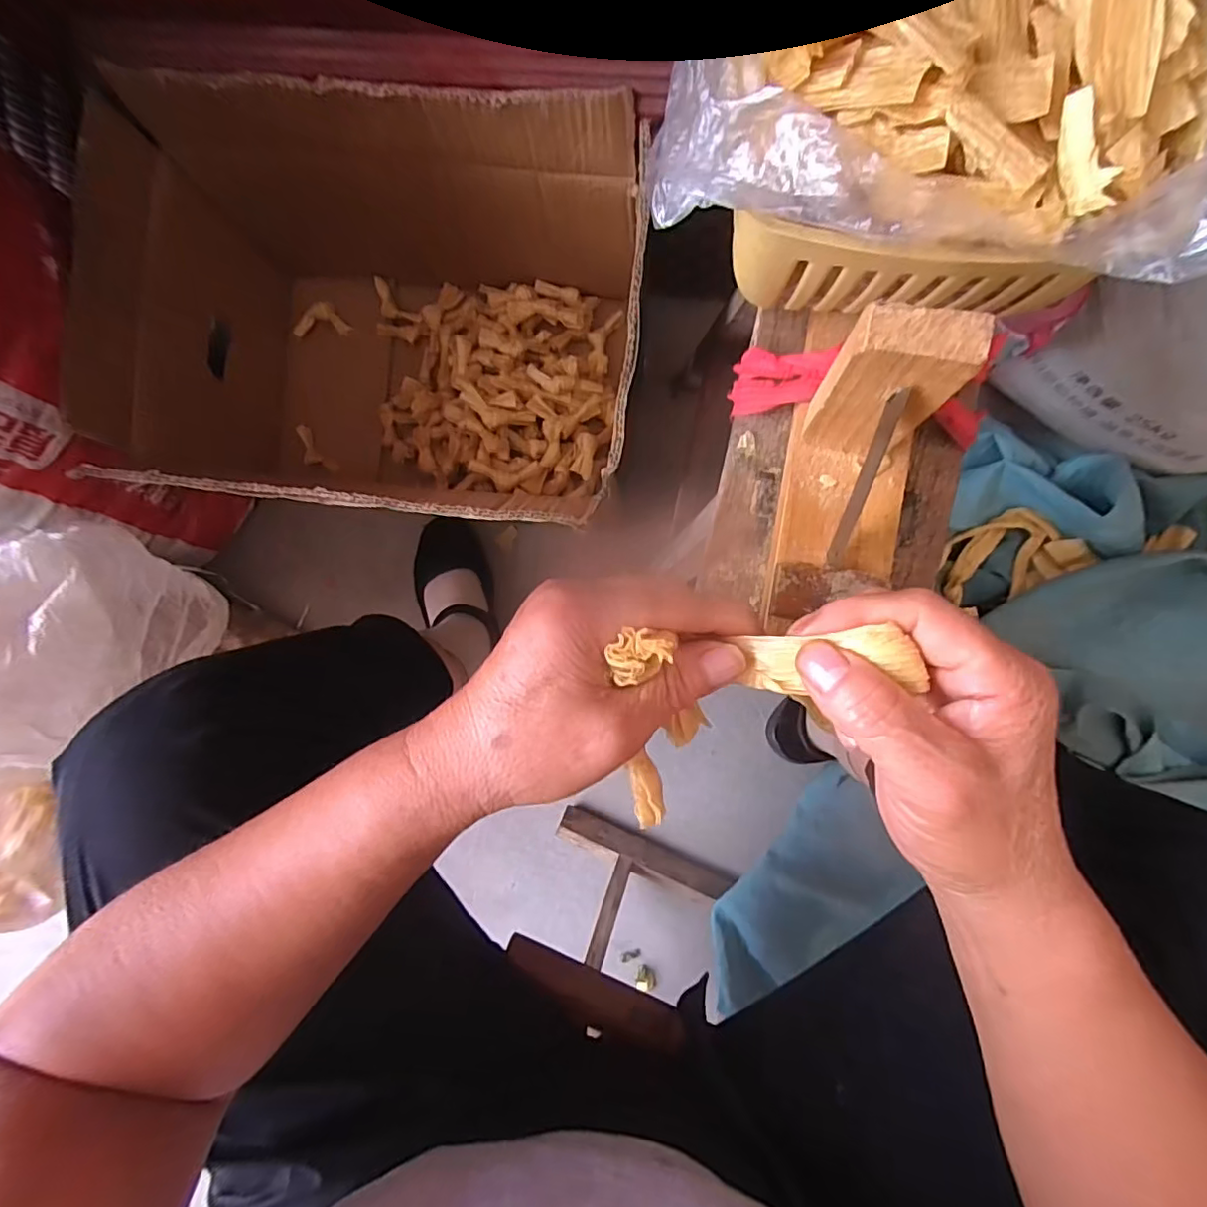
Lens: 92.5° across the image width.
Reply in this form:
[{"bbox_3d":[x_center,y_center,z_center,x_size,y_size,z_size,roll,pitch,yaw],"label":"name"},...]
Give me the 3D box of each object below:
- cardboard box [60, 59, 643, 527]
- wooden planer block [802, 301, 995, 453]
[{"bbox_3d":[-0.201,-0.253,0.569,0.445,0.268,0.338,8,90,4],"label":"cardboard box"},{"bbox_3d":[0.115,-0.093,0.247,0.045,0.095,0.025,15,90,4],"label":"wooden planer block"}]

